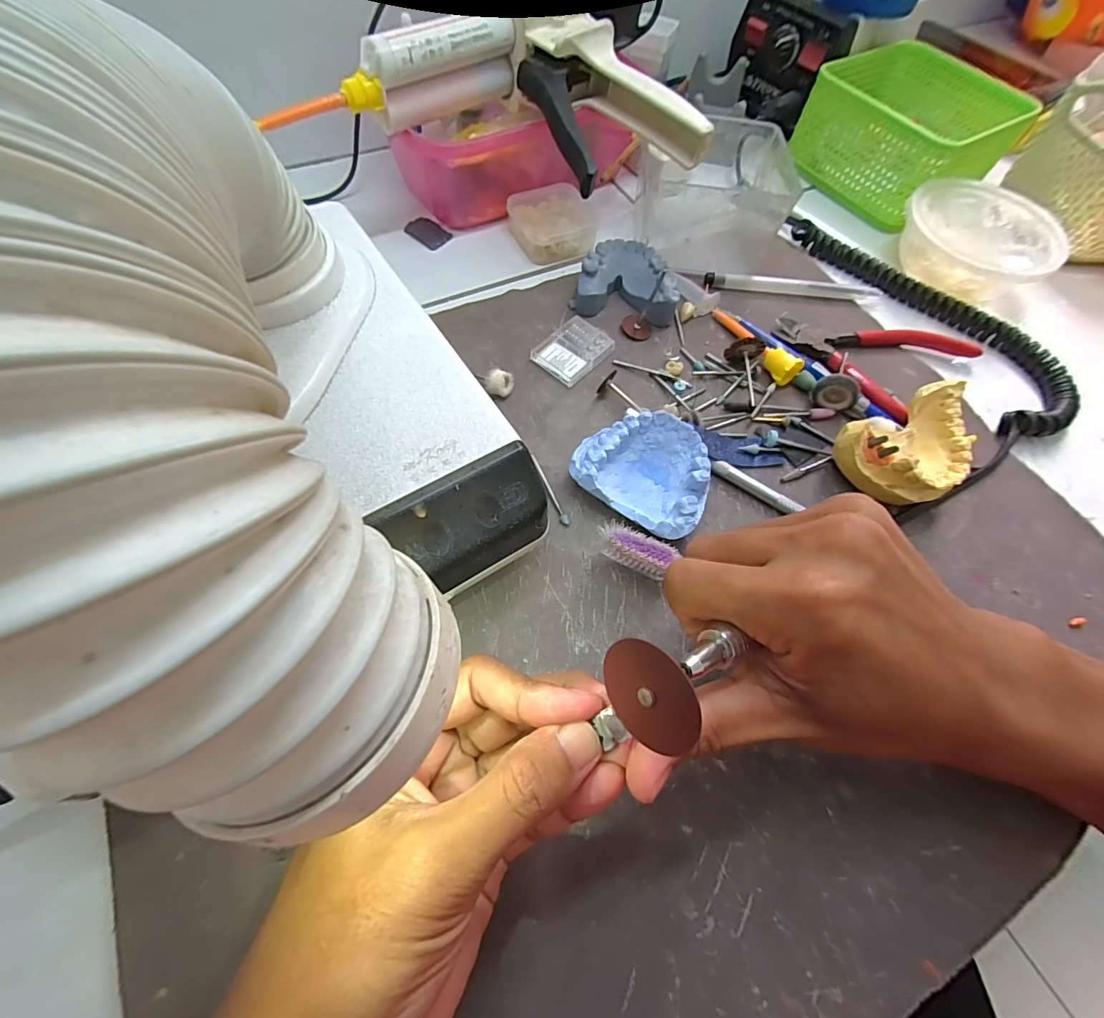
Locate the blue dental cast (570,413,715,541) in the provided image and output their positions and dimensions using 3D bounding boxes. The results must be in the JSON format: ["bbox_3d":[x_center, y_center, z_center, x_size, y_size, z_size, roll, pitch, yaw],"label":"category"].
[{"bbox_3d":[0.050,-0.019,0.247,0.067,0.029,0.056,34,67,12],"label":"blue dental cast"}]

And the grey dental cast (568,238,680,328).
[{"bbox_3d":[0.049,-0.154,0.316,0.066,0.023,0.055,4,64,-2],"label":"grey dental cast"}]

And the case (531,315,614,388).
[{"bbox_3d":[0.014,-0.100,0.298,0.035,0.005,0.046,38,68,14],"label":"case"}]

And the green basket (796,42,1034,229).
[{"bbox_3d":[0.294,-0.314,0.391,0.138,0.058,0.128,-29,70,-16],"label":"green basket"}]

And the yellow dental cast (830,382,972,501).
[{"bbox_3d":[0.196,-0.031,0.258,0.067,0.039,0.052,-24,68,-14],"label":"yellow dental cast"}]

